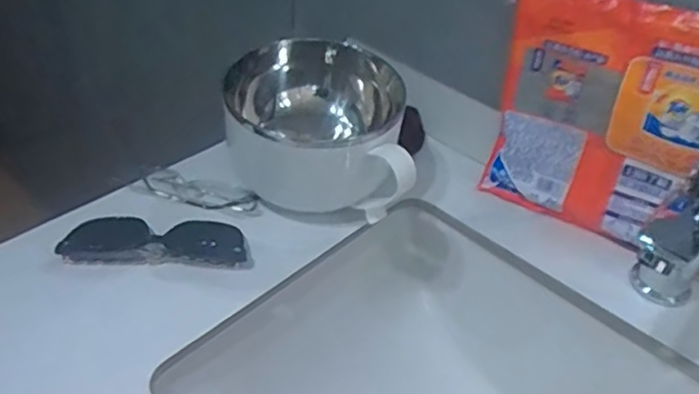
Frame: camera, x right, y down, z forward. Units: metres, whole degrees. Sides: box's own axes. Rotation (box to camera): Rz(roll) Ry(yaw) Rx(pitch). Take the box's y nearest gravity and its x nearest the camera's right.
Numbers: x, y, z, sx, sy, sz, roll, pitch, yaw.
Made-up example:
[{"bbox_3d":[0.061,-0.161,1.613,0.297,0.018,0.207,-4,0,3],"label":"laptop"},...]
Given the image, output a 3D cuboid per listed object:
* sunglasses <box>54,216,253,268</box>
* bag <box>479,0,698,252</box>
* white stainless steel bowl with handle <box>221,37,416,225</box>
[{"bbox_3d":[-0.151,0.032,0.510,0.142,0.026,0.056,3,39,-6],"label":"sunglasses"},{"bbox_3d":[0.210,-0.058,0.527,0.180,0.196,0.031,31,44,26],"label":"bag"},{"bbox_3d":[-0.032,-0.054,0.544,0.142,0.124,0.136,5,39,-4],"label":"white stainless steel bowl with handle"}]

